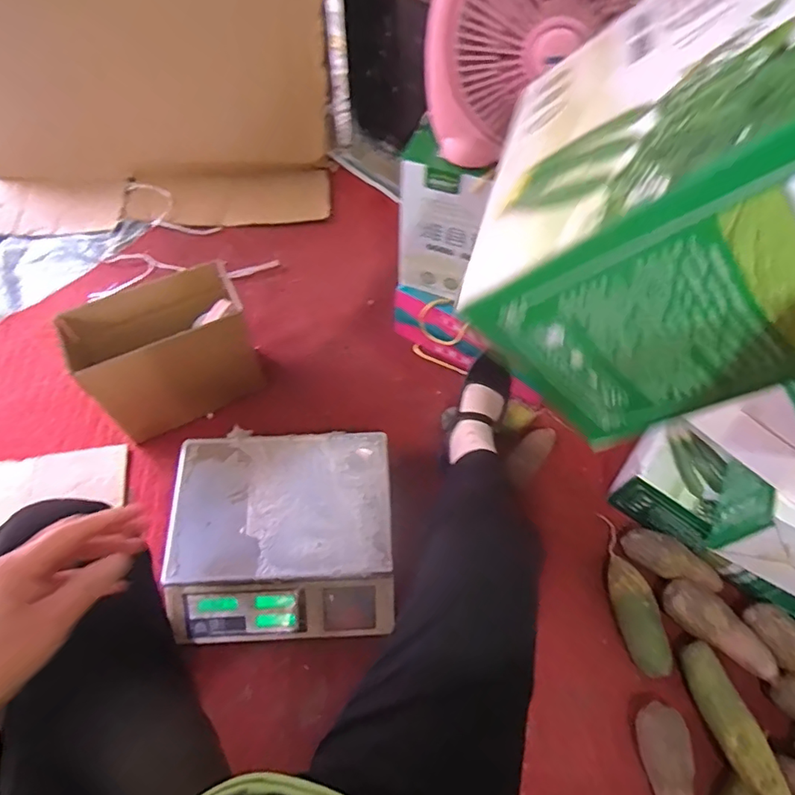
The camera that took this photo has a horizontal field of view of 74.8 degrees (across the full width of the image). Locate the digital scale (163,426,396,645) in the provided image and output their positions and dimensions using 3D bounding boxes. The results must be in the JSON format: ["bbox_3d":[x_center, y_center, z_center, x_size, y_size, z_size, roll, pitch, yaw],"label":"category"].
[{"bbox_3d":[-0.178,0.207,0.825,0.338,0.089,0.312,-2,59,-1],"label":"digital scale"}]

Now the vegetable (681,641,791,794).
[{"bbox_3d":[0.455,0.440,0.707,0.048,0.042,0.202,-8,42,-5],"label":"vegetable"}]

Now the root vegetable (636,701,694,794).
[{"bbox_3d":[0.358,0.495,0.698,0.060,0.051,0.148,3,59,1],"label":"root vegetable"}]

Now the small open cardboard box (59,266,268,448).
[{"bbox_3d":[-0.398,-0.068,0.929,0.270,0.236,0.135,-26,63,-15],"label":"small open cardboard box"}]

